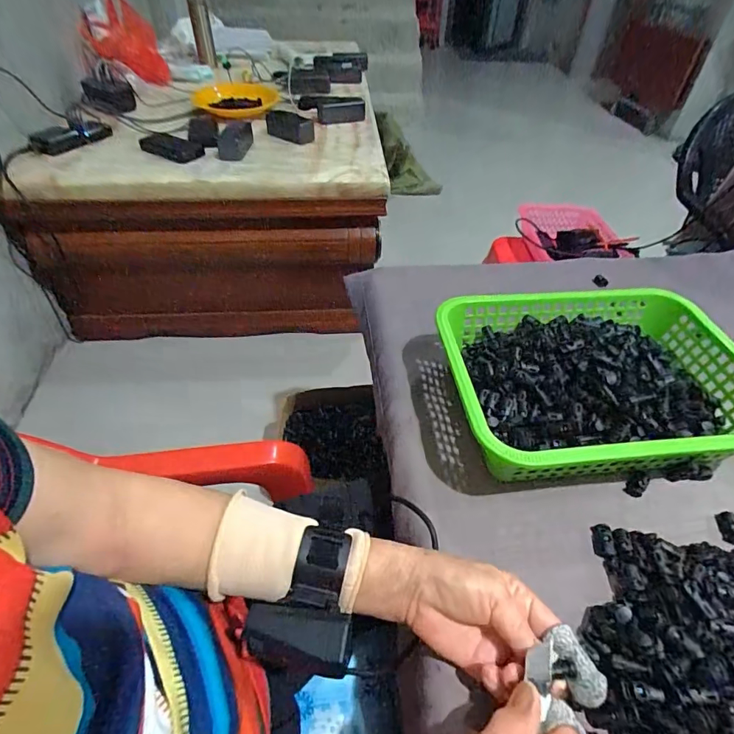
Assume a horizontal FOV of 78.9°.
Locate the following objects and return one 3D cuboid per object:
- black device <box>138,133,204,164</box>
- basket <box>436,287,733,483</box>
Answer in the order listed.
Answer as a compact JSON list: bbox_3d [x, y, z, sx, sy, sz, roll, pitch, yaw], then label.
[{"bbox_3d":[-0.462,-0.523,1.065,0.205,0.035,0.072,27,50,23],"label":"black device"},{"bbox_3d":[0.234,0.012,0.458,0.308,0.095,0.222,-3,44,-6],"label":"basket"}]

